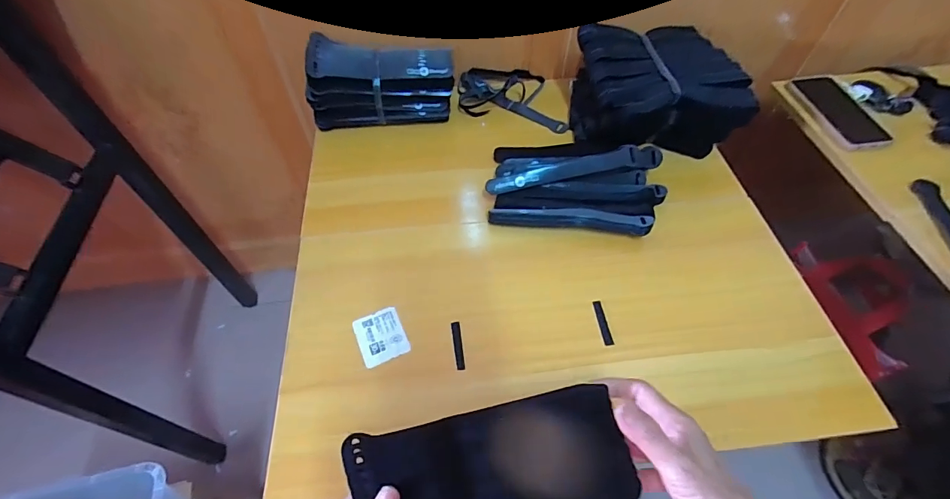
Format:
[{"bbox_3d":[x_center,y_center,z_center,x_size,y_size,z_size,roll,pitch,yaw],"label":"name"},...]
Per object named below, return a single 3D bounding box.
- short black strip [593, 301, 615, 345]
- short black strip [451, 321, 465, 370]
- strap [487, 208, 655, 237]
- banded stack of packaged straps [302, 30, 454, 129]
[{"bbox_3d":[0.141,0.081,0.475,0.011,0.004,0.053,-3,51,-9],"label":"short black strip"},{"bbox_3d":[-0.018,0.102,0.461,0.009,0.004,0.054,-7,56,-4],"label":"short black strip"},{"bbox_3d":[0.118,-0.039,0.541,0.197,0.022,0.026,6,56,4],"label":"strap"},{"bbox_3d":[-0.134,-0.249,0.638,0.203,0.099,0.095,1,56,1],"label":"banded stack of packaged straps"}]

